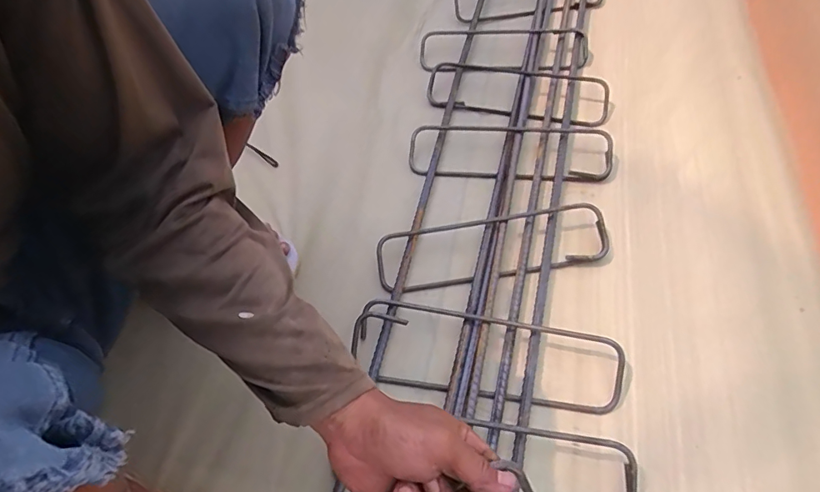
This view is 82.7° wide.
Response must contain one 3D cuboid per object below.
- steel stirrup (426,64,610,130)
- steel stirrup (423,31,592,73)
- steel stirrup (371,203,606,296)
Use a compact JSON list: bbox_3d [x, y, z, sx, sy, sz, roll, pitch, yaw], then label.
[{"bbox_3d":[0.181,-0.265,0.803,0.312,0.026,0.130,13,68,15],"label":"steel stirrup"},{"bbox_3d":[0.171,-0.364,0.861,0.304,0.024,0.136,9,57,11],"label":"steel stirrup"},{"bbox_3d":[0.111,0.001,0.624,0.310,0.032,0.095,-7,55,-1],"label":"steel stirrup"}]

